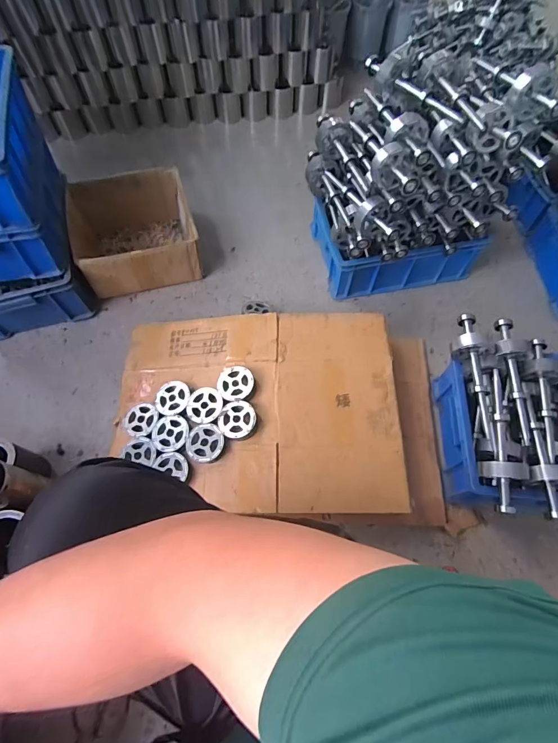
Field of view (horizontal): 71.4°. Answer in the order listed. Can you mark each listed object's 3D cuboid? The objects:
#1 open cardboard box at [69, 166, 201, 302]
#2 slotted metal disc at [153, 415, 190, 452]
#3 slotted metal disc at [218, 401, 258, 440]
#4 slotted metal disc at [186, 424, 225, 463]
[{"bbox_3d":[-0.391,-0.378,1.080,0.306,0.145,0.310,-17,66,-8],"label":"open cardboard box"},{"bbox_3d":[-0.228,0.129,0.813,0.081,0.013,0.076,0,65,0],"label":"slotted metal disc"},{"bbox_3d":[-0.085,0.099,0.798,0.080,0.018,0.075,0,65,0],"label":"slotted metal disc"},{"bbox_3d":[-0.150,0.145,0.789,0.079,0.016,0.078,0,65,0],"label":"slotted metal disc"}]

